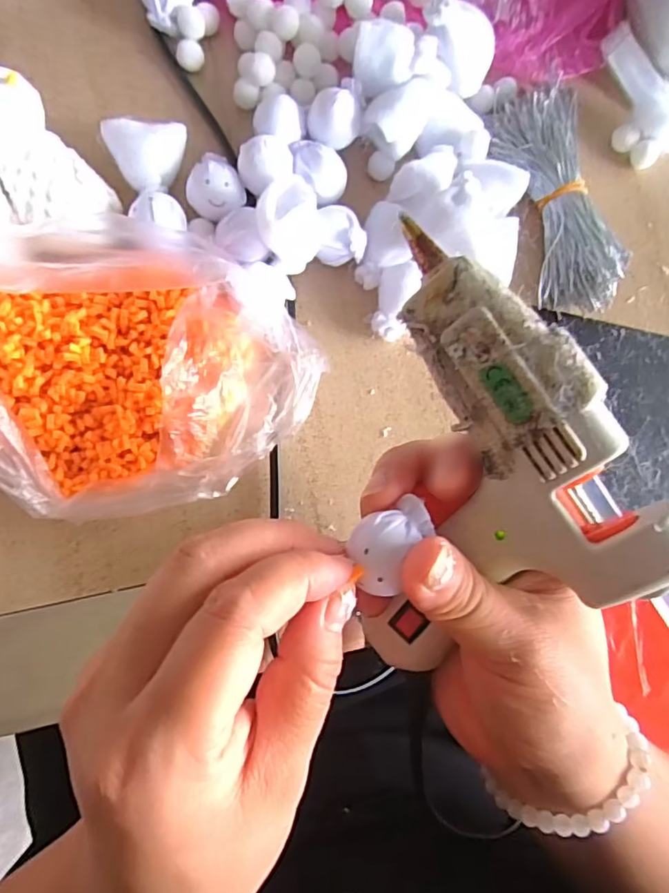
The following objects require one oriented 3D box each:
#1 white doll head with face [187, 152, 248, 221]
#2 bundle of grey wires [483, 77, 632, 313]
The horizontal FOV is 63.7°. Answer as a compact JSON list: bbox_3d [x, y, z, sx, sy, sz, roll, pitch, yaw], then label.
[{"bbox_3d":[-0.055,-0.118,0.252,0.027,0.025,0.025,1,83,-7],"label":"white doll head with face"},{"bbox_3d":[0.115,-0.124,0.272,0.043,0.025,0.113,-17,86,-8],"label":"bundle of grey wires"}]

